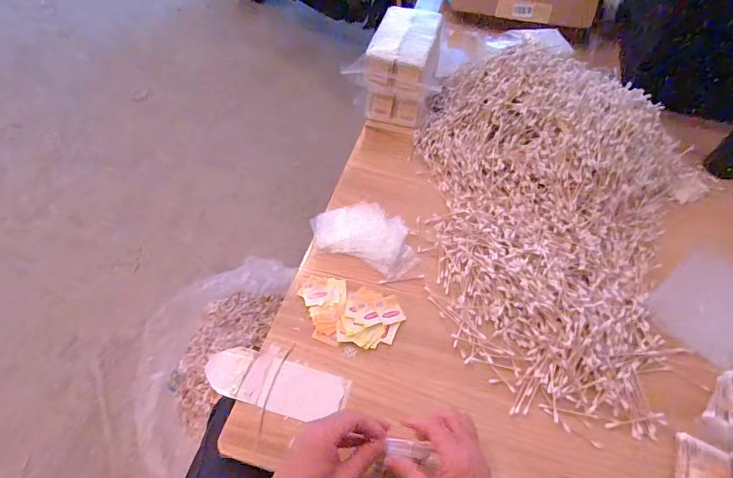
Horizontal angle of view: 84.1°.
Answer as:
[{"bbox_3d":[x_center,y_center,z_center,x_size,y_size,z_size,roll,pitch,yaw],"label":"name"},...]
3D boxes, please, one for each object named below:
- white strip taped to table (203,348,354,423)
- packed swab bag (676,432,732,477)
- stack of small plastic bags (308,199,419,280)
[{"bbox_3d":[-0.119,0.191,0.537,0.188,0.007,0.068,15,50,10],"label":"white strip taped to table"},{"bbox_3d":[0.390,0.272,0.470,0.044,0.032,0.076,17,57,11],"label":"packed swab bag"},{"bbox_3d":[0.000,-0.007,0.669,0.175,0.022,0.106,21,54,12],"label":"stack of small plastic bags"}]

